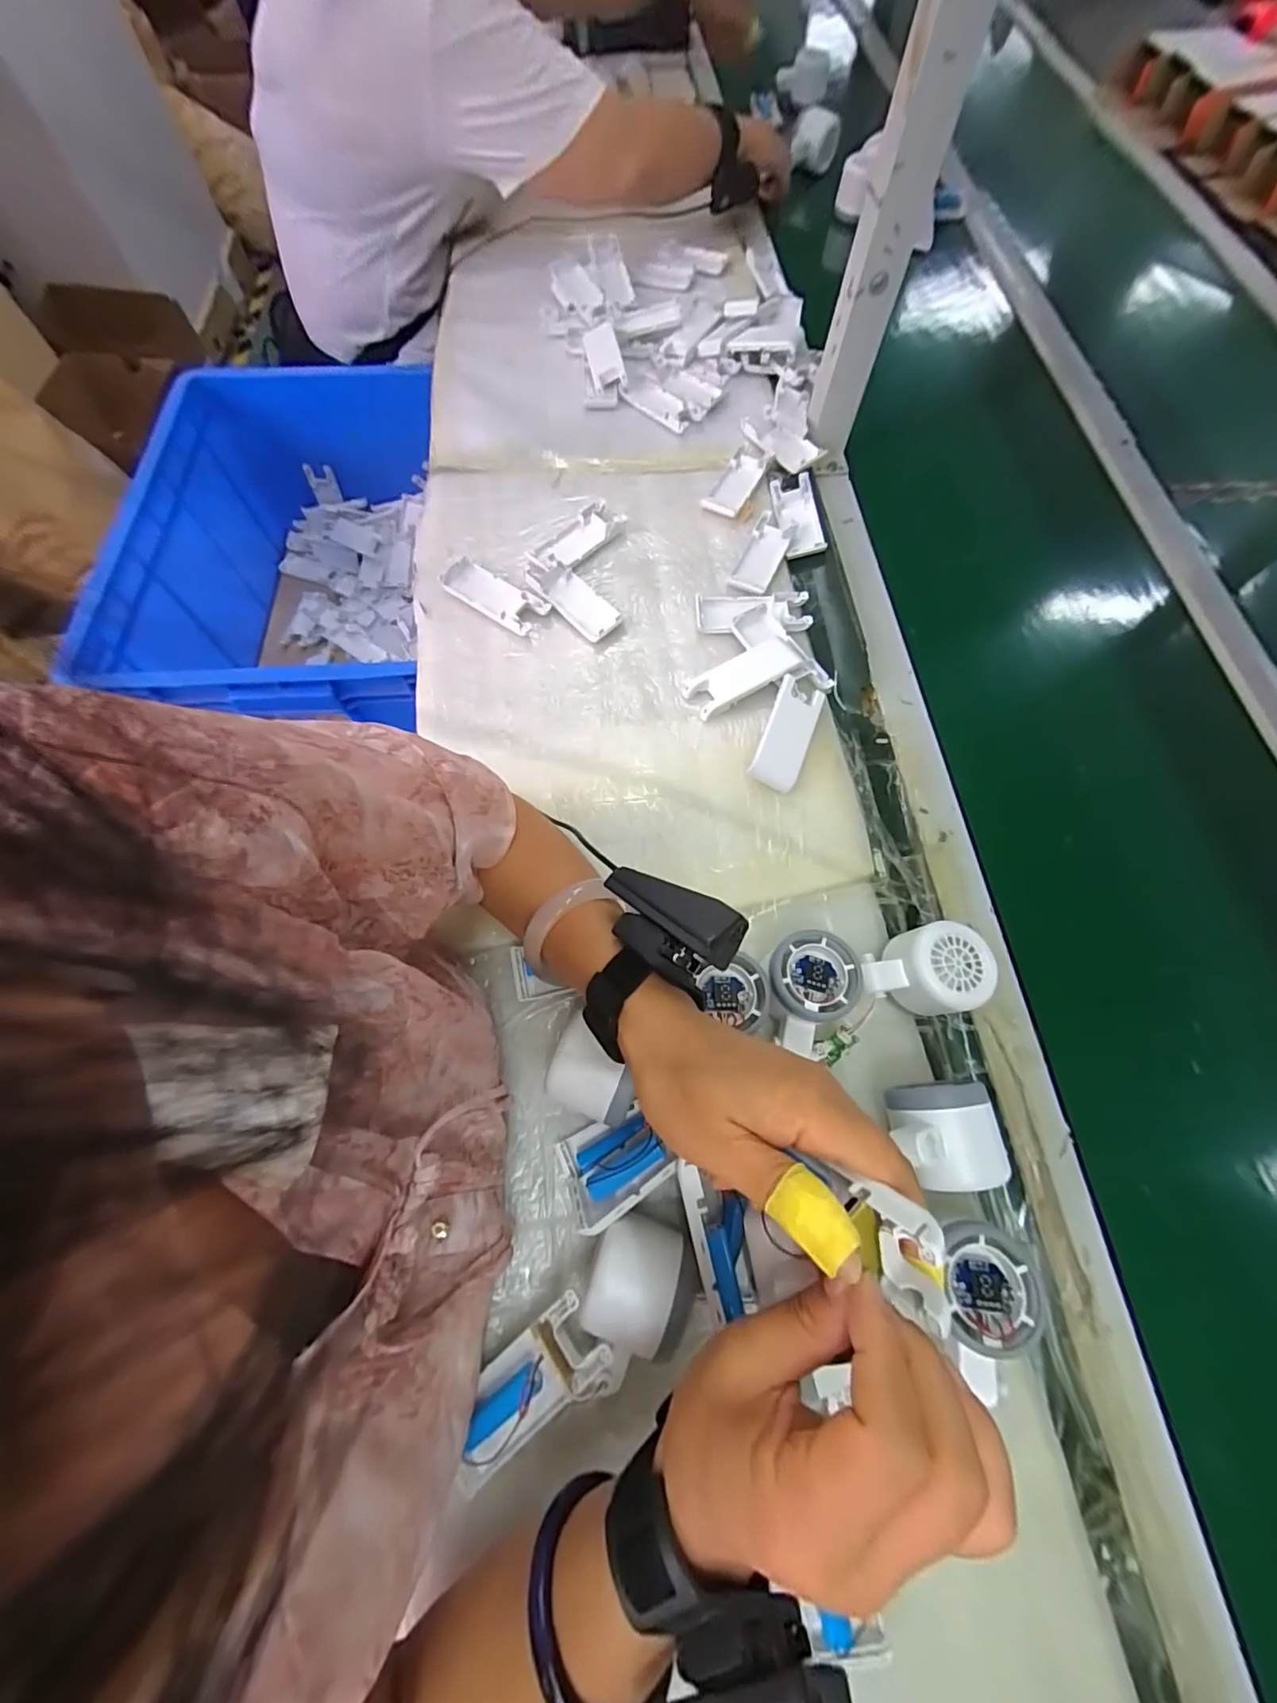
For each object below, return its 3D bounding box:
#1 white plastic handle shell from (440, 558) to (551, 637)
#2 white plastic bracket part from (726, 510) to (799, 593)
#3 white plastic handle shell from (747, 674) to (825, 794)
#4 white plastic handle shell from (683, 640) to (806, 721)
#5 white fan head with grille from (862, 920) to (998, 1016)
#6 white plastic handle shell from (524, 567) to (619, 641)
[{"bbox_3d":[-0.137,-0.239,0.513,0.104,0.010,0.042,32,72,11],"label":"white plastic handle shell"},{"bbox_3d":[0.122,-0.292,0.536,0.039,0.007,0.100,24,71,9],"label":"white plastic bracket part"},{"bbox_3d":[0.124,-0.098,0.455,0.038,0.014,0.099,21,70,8],"label":"white plastic handle shell"},{"bbox_3d":[0.090,-0.151,0.475,0.099,0.015,0.039,-27,72,-10],"label":"white plastic handle shell"},{"bbox_3d":[0.193,0.084,0.376,0.082,0.051,0.056,-8,69,-4],"label":"white fan head with grille"},{"bbox_3d":[-0.059,-0.235,0.510,0.094,0.012,0.041,41,74,14],"label":"white plastic handle shell"}]

